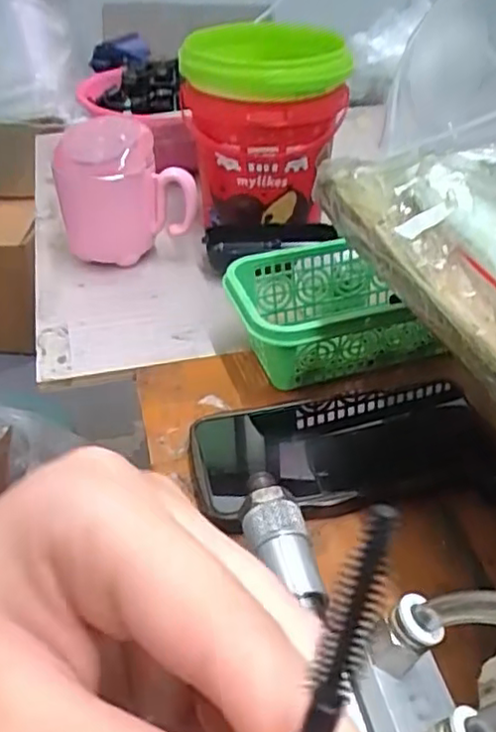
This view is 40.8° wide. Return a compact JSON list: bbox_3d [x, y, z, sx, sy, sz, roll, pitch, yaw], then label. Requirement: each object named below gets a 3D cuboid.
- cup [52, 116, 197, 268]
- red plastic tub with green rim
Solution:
[{"bbox_3d":[-0.101,-0.141,0.536,0.100,0.101,0.066,-16,41,-19],"label":"cup"},{"bbox_3d":[0.011,-0.203,0.549,0.124,0.139,0.119,0,38,0],"label":"red plastic tub with green rim"}]

